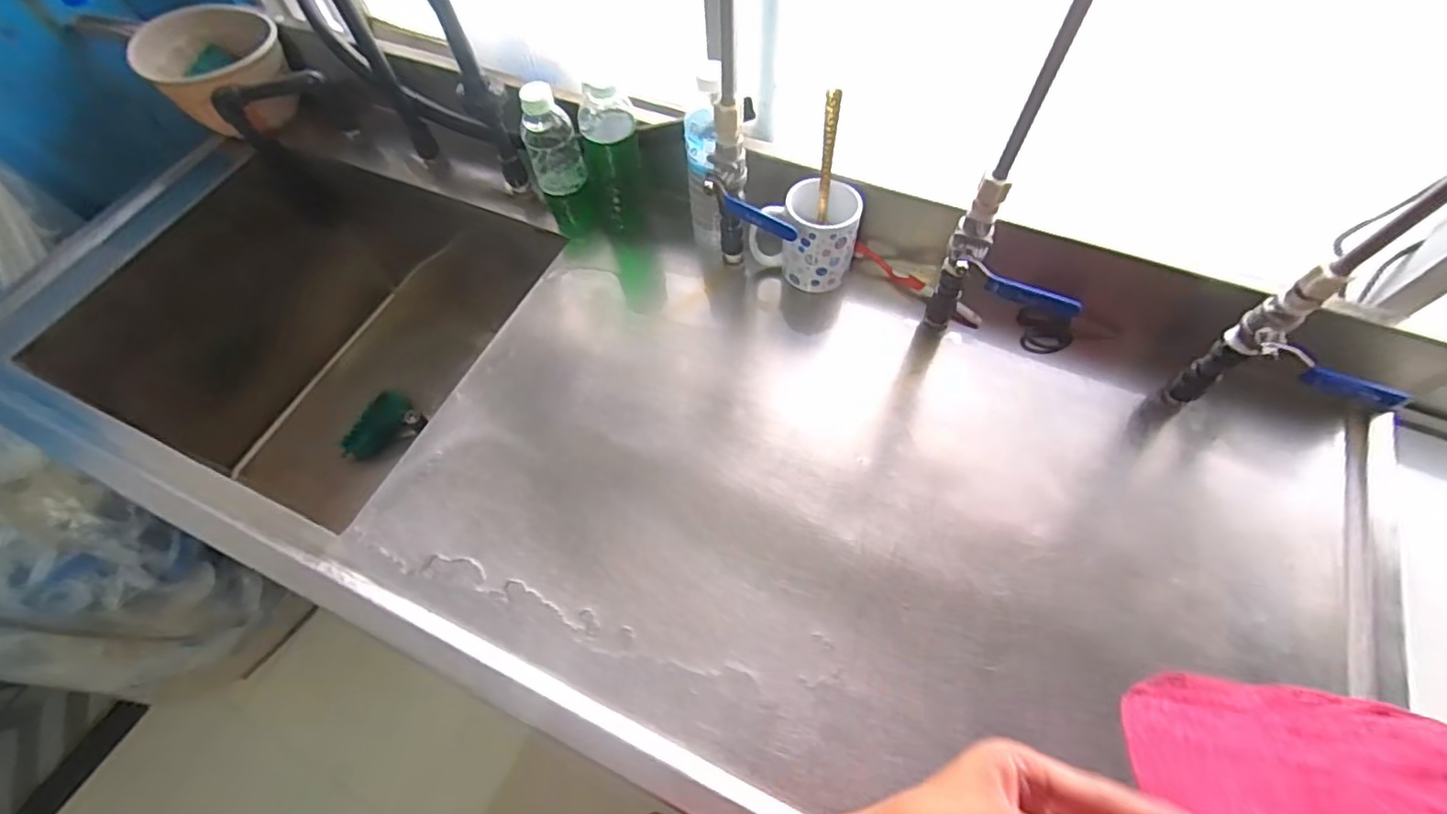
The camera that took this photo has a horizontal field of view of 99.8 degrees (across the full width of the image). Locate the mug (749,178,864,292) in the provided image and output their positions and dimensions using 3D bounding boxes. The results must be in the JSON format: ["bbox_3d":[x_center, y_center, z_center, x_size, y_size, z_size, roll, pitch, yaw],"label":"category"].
[{"bbox_3d":[0.094,-0.200,0.702,0.121,0.093,0.083,13,63,10],"label":"mug"}]

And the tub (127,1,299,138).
[{"bbox_3d":[-0.713,-0.480,0.874,0.177,0.105,0.181,-1,60,1],"label":"tub"}]

